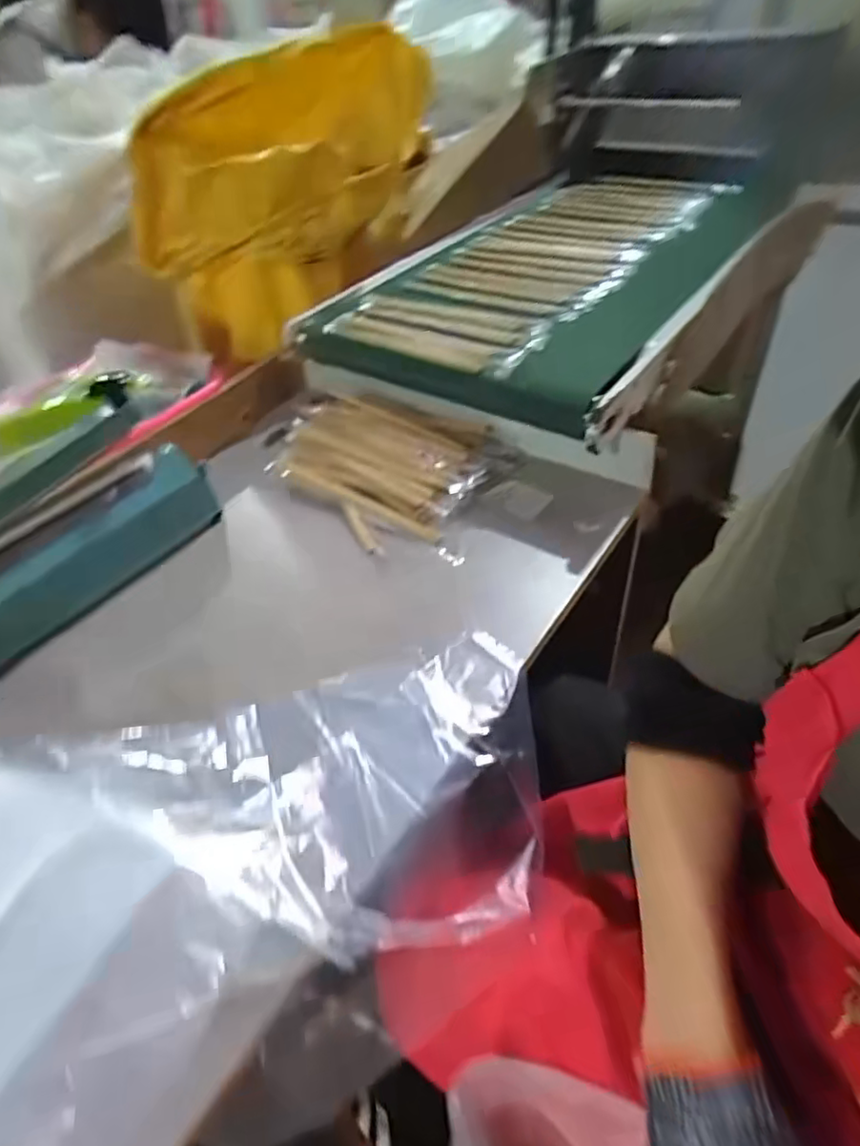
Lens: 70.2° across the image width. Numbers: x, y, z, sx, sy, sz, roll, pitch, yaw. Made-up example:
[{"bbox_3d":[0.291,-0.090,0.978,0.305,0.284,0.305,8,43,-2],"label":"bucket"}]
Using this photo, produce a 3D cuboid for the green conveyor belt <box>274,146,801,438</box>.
[{"bbox_3d":[0.186,-0.421,0.820,0.418,0.057,0.680,25,55,27],"label":"green conveyor belt"}]

